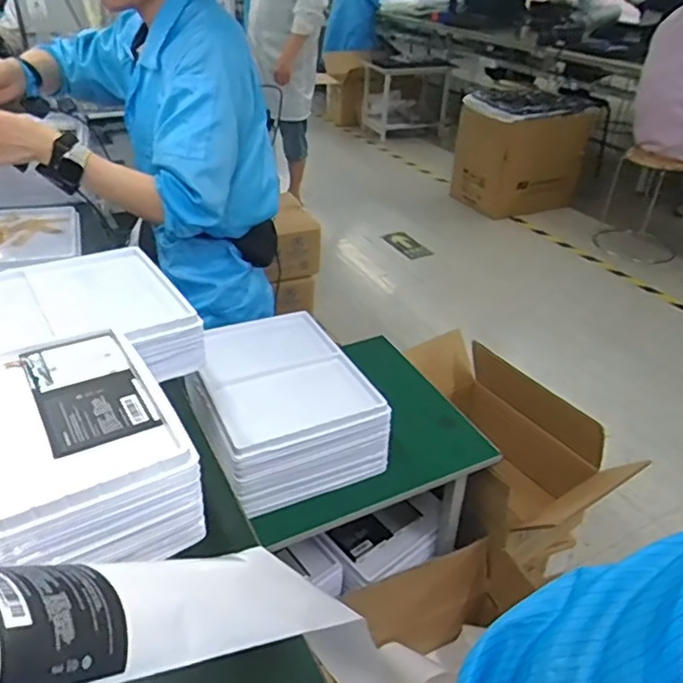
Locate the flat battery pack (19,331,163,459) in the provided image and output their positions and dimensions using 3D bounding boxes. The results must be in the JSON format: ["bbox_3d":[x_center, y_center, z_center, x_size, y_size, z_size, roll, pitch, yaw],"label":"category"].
[{"bbox_3d":[-0.243,0.042,0.570,0.090,0.007,0.167,-15,39,-31],"label":"flat battery pack"}]

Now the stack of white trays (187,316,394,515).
[{"bbox_3d":[-0.100,0.092,0.960,0.249,0.106,0.311,-14,38,-23],"label":"stack of white trays"}]

